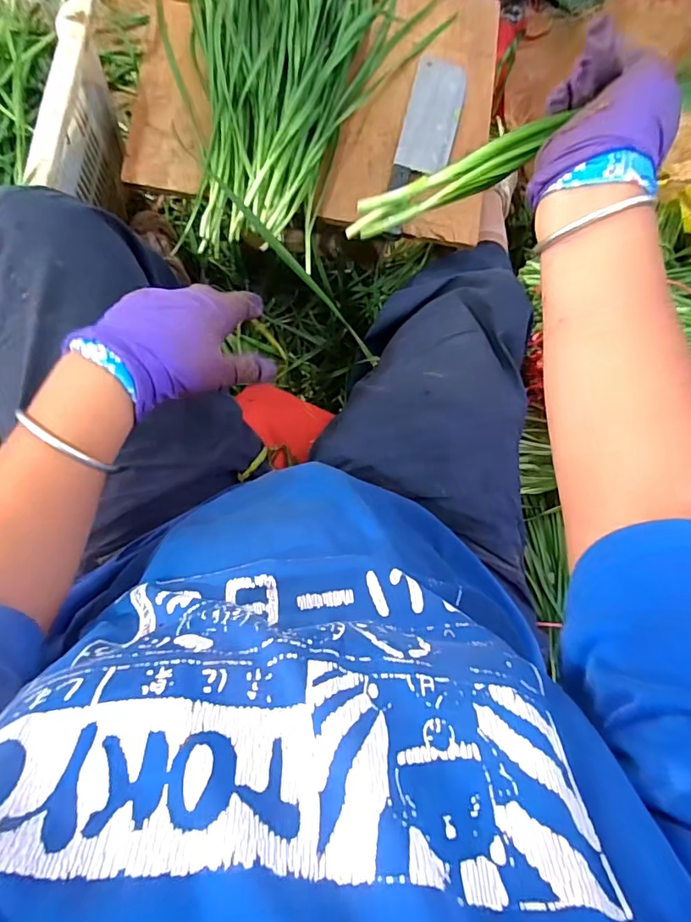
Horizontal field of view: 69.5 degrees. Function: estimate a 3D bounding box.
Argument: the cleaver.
[{"bbox_3d":[0.105,-0.412,0.657,0.069,0.016,0.273,14,82,-5],"label":"cleaver"}]

